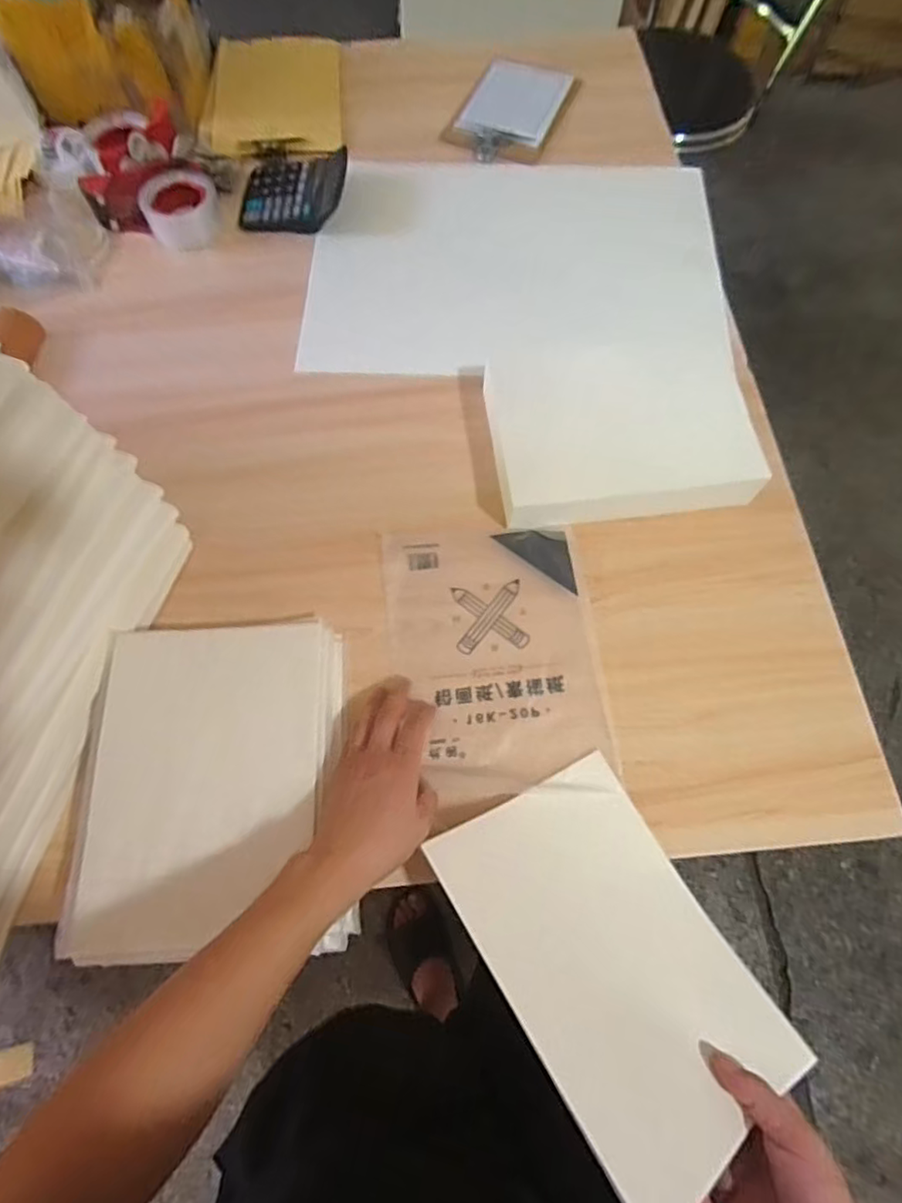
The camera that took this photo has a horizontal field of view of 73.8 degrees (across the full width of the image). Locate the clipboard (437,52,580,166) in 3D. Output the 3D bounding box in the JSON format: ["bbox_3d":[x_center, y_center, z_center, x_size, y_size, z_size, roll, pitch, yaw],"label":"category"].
[{"bbox_3d":[0.091,-0.720,0.871,0.141,0.016,0.217,23,71,9],"label":"clipboard"}]

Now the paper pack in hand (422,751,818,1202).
[{"bbox_3d":[0.122,0.268,0.466,0.169,0.020,0.264,-29,59,-14],"label":"paper pack in hand"}]

